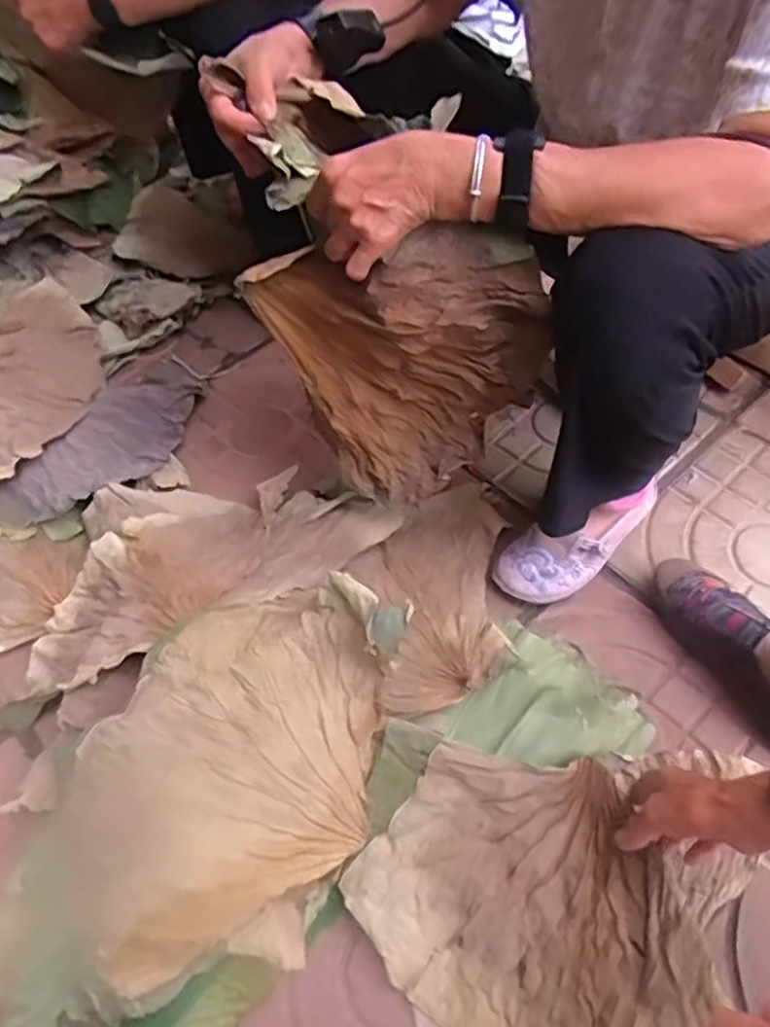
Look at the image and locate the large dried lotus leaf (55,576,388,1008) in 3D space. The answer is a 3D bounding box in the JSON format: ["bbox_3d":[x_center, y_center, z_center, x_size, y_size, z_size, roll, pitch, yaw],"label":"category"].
[{"bbox_3d":[-0.139,0.225,0.658,0.233,0.090,0.361,15,58,16],"label":"large dried lotus leaf"}]

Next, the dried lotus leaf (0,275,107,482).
[{"bbox_3d":[-0.549,-0.181,1.025,0.236,0.062,0.386,-7,55,1],"label":"dried lotus leaf"}]

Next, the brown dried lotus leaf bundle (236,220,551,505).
[{"bbox_3d":[0.007,-0.126,0.660,0.257,0.290,0.042,10,56,12],"label":"brown dried lotus leaf bundle"}]

